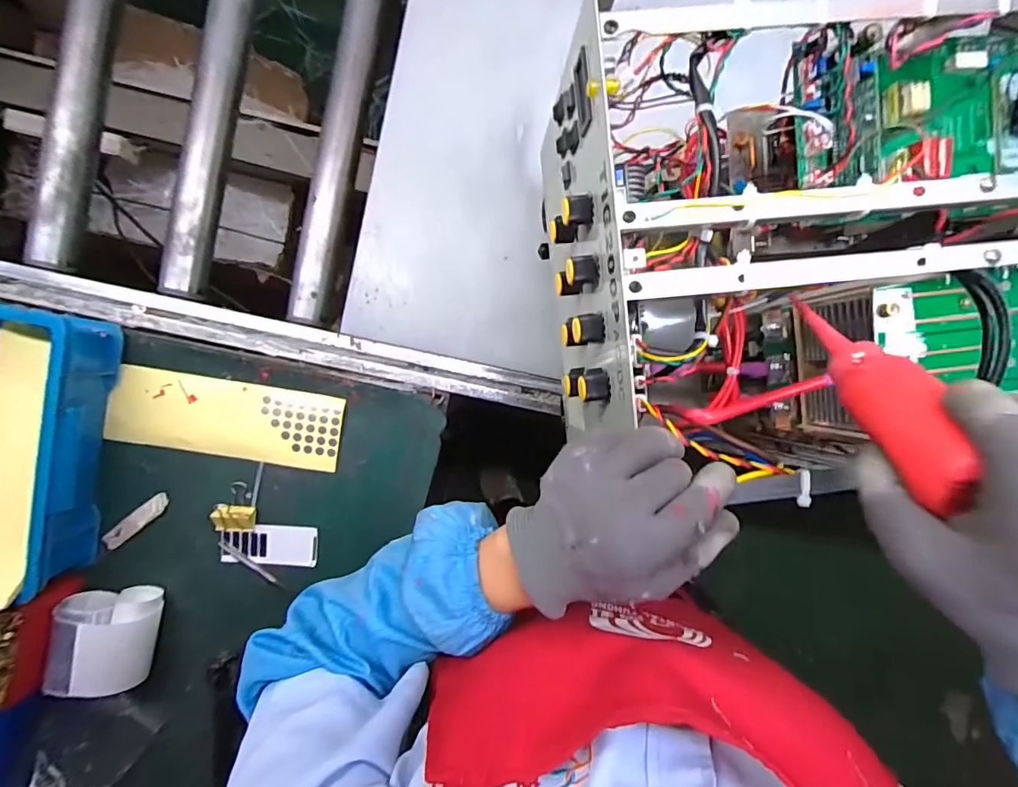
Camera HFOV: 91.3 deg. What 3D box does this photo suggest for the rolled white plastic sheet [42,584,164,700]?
[{"bbox_3d":[-0.429,0.267,0.525,0.083,0.066,0.116,8,92,-4],"label":"rolled white plastic sheet"}]

